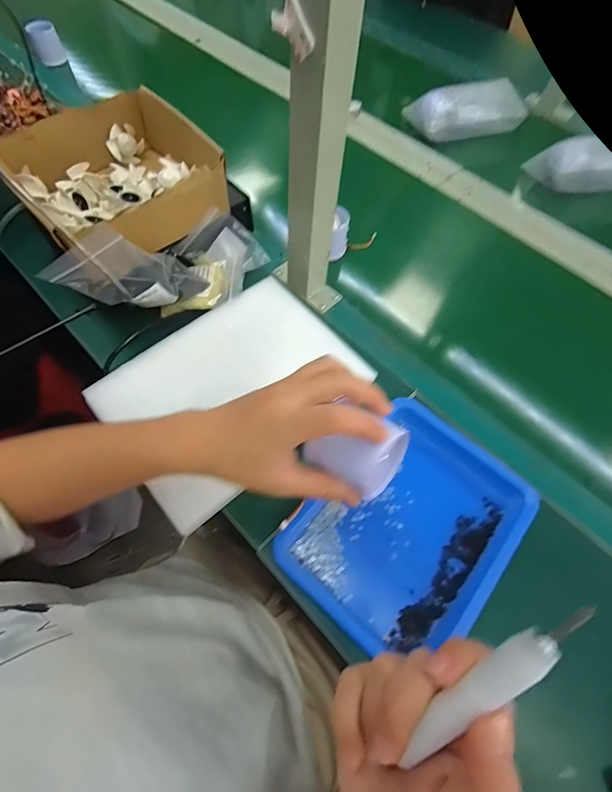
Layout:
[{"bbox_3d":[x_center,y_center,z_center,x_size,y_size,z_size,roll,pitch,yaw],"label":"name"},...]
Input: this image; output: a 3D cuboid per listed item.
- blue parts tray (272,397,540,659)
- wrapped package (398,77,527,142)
[{"bbox_3d":[0.105,0.124,0.365,0.172,0.029,0.224,39,67,17],"label":"blue parts tray"},{"bbox_3d":[0.304,-0.532,0.702,0.223,0.058,0.085,-14,63,-10],"label":"wrapped package"}]

